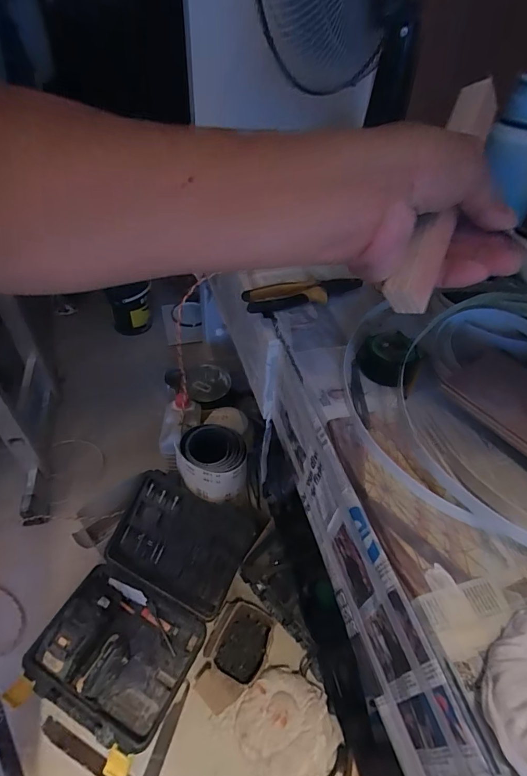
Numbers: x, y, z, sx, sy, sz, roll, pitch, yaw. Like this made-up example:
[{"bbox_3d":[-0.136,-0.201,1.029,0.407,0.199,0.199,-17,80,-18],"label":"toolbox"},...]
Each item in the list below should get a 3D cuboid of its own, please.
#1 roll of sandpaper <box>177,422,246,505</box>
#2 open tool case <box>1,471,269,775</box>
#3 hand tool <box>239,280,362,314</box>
[{"bbox_3d":[-0.132,0.192,1.031,0.177,0.145,0.139,2,47,-2],"label":"roll of sandpaper"},{"bbox_3d":[-0.273,0.483,0.963,0.343,0.141,0.545,22,49,16],"label":"open tool case"},{"bbox_3d":[0.061,-0.146,0.620,0.181,0.023,0.050,-12,49,-15],"label":"hand tool"}]

